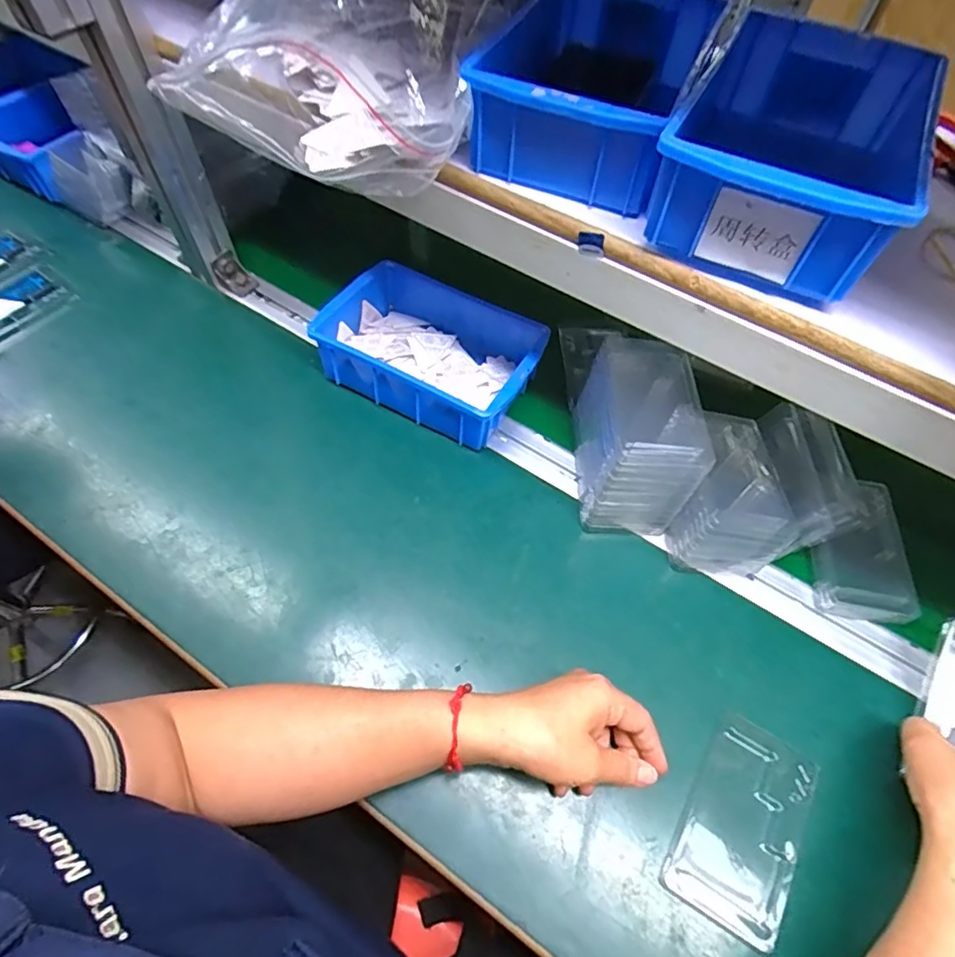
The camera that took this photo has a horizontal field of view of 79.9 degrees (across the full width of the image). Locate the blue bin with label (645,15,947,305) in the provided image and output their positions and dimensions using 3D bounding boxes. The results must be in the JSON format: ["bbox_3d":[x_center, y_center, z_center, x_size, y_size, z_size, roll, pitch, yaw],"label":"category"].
[{"bbox_3d":[0.191,-0.201,0.354,0.129,0.065,0.191,24,60,11],"label":"blue bin with label"}]

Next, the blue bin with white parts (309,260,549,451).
[{"bbox_3d":[-0.044,-0.122,0.567,0.200,0.069,0.131,27,60,13],"label":"blue bin with white parts"}]

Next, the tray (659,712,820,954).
[{"bbox_3d":[0.185,0.238,0.397,0.073,0.012,0.127,28,61,13],"label":"tray"}]

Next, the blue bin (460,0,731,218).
[{"bbox_3d":[0.082,-0.272,0.397,0.120,0.065,0.201,22,59,10],"label":"blue bin"}]

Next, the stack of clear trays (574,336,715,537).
[{"bbox_3d":[0.137,-0.035,0.501,0.081,0.106,0.130,1,58,-3],"label":"stack of clear trays"}]

